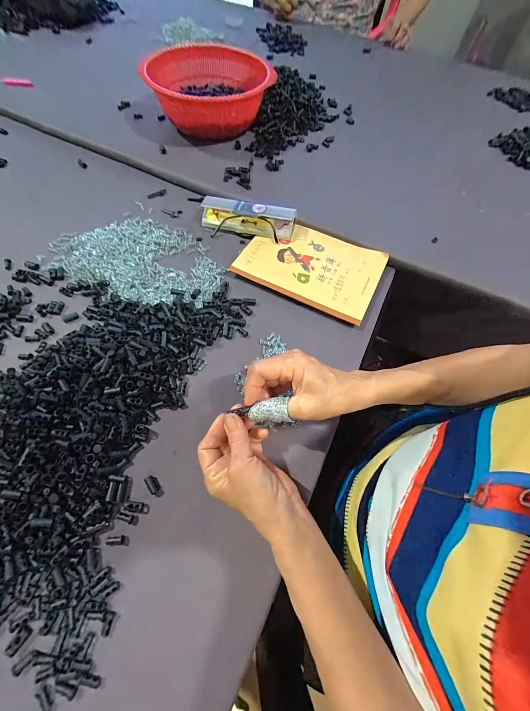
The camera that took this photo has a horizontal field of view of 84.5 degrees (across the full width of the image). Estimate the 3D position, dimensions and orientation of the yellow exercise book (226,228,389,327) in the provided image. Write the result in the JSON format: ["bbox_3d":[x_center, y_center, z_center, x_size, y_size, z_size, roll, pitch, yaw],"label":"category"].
[{"bbox_3d":[0.072,-0.142,0.451,0.202,0.009,0.140,25,65,11],"label":"yellow exercise book"}]

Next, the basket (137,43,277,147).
[{"bbox_3d":[-0.104,-0.507,0.577,0.220,0.101,0.238,-12,64,-9],"label":"basket"}]

